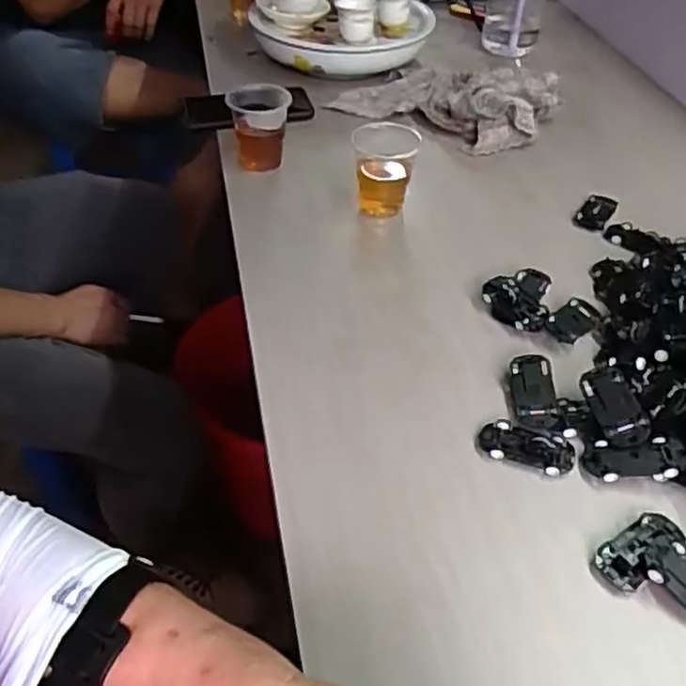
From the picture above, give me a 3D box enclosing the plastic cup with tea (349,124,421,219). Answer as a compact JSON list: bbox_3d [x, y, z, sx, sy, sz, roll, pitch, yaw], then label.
[{"bbox_3d":[0.043,-0.175,0.711,0.063,0.073,0.075,-4,44,-3],"label":"plastic cup with tea"}]

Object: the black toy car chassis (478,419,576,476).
[{"bbox_3d":[0.130,0.070,0.492,0.065,0.008,0.033,14,46,15],"label":"black toy car chassis"}]

